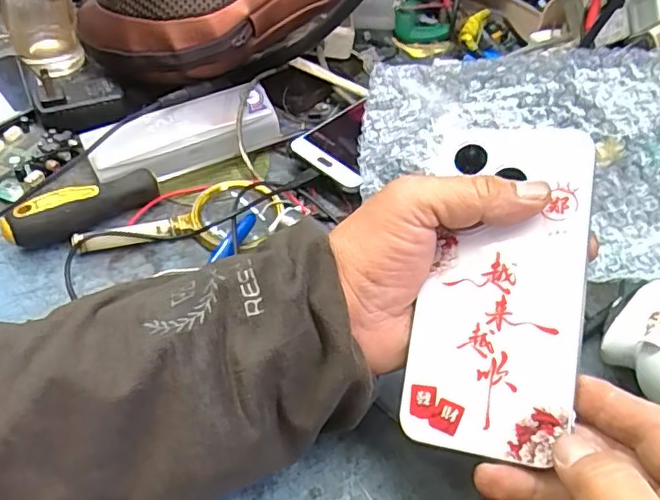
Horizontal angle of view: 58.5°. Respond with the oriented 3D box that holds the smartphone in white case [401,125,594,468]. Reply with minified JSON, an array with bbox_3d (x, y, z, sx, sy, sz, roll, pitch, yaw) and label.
[{"bbox_3d":[0.081,0.016,0.282,0.075,0.006,0.158,6,77,26],"label":"smartphone in white case"}]

